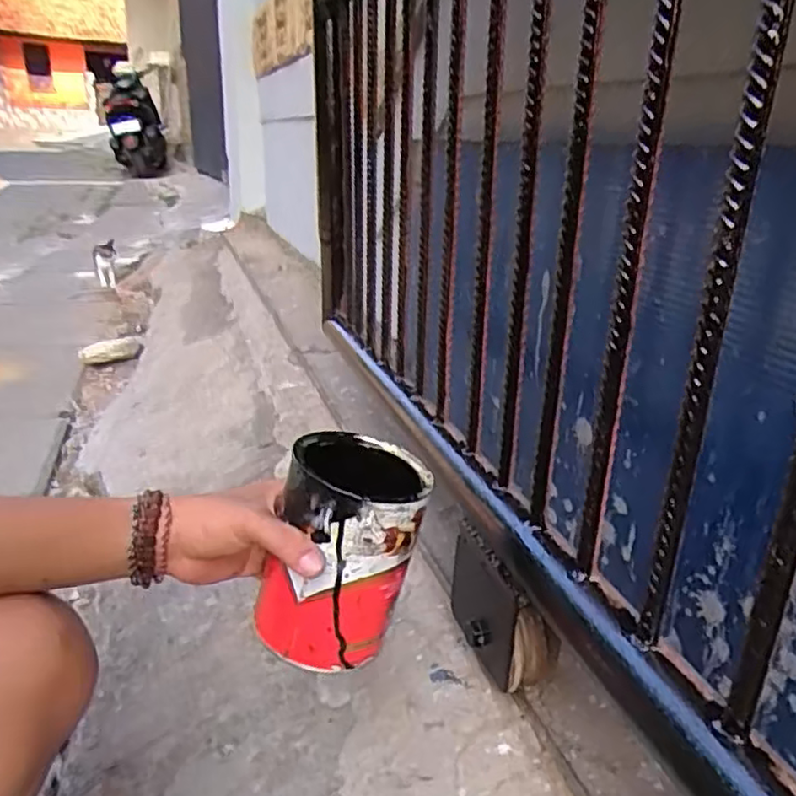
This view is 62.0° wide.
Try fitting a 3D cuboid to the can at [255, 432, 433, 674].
[{"bbox_3d":[-0.038,0.104,0.477,0.105,0.130,0.103,4,21,2],"label":"can"}]

